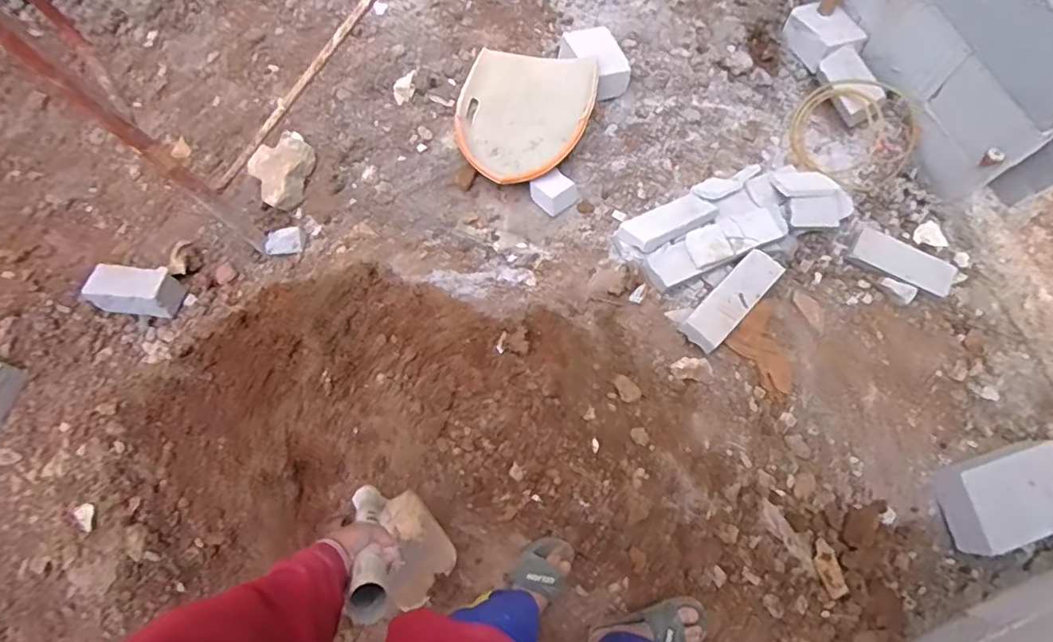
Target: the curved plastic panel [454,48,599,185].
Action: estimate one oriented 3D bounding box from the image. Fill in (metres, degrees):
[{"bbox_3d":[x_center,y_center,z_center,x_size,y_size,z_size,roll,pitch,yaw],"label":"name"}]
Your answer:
[{"bbox_3d":[-0.017,-0.604,1.672,0.404,0.113,0.381,14,101,7],"label":"curved plastic panel"}]

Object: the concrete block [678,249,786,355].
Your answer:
[{"bbox_3d":[0.541,-0.053,1.488,0.105,0.064,0.309,43,81,14],"label":"concrete block"}]

